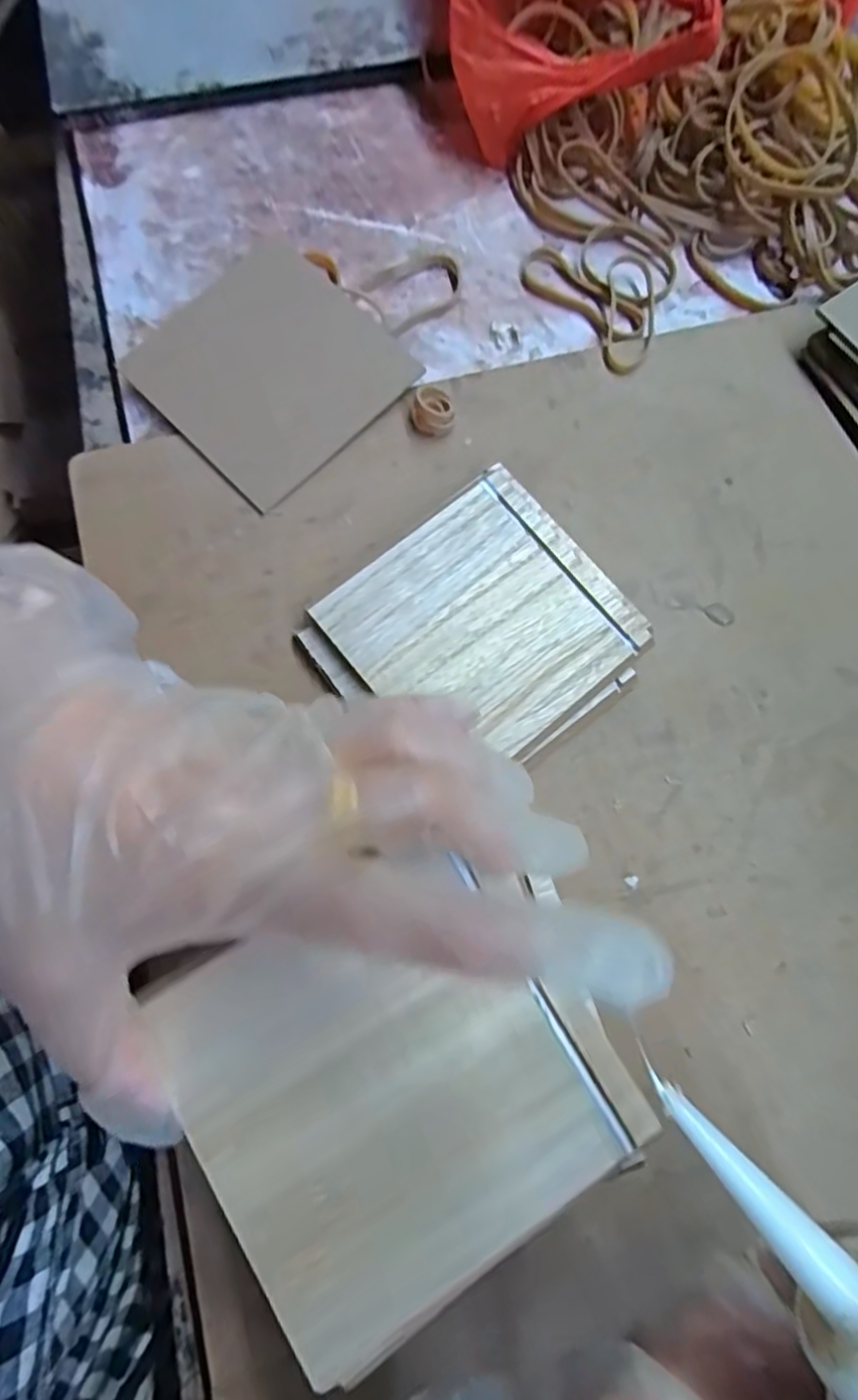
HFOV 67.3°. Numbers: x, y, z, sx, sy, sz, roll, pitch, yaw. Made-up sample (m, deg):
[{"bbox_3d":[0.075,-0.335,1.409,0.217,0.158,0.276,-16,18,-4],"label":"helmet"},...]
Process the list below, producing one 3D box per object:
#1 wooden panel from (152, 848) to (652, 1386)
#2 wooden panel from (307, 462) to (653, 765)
[{"bbox_3d":[-0.009,0.103,0.175,0.106,0.004,0.100,-31,79,-7],"label":"wooden panel"},{"bbox_3d":[0.025,-0.033,0.279,0.110,0.004,0.105,-39,81,-11],"label":"wooden panel"}]

